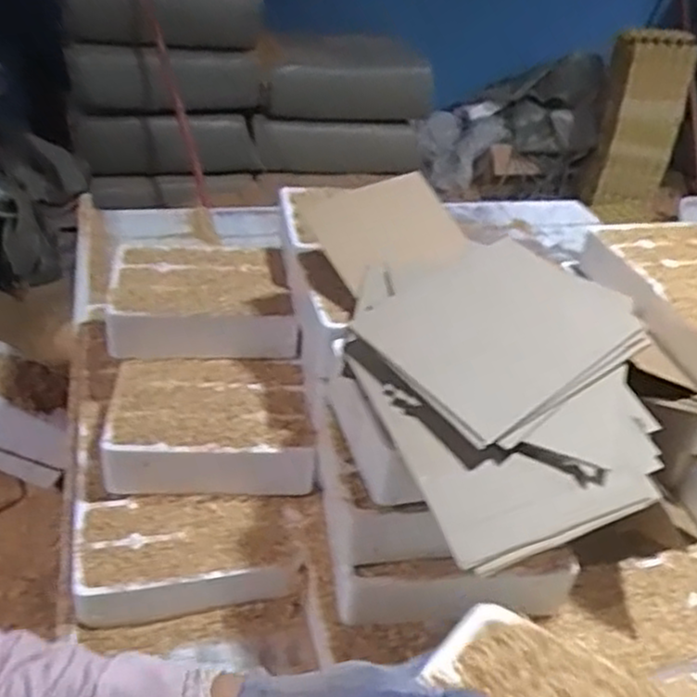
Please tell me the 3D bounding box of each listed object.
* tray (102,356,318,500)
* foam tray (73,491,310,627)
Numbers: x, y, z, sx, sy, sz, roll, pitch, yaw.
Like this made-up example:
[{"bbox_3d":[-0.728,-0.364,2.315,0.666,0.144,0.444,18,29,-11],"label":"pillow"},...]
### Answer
[{"bbox_3d":[-0.174,0.097,0.926,0.242,0.077,0.181,0,37,-10],"label":"tray"},{"bbox_3d":[-0.172,0.237,0.844,0.265,0.053,0.136,-5,39,-17],"label":"foam tray"}]

